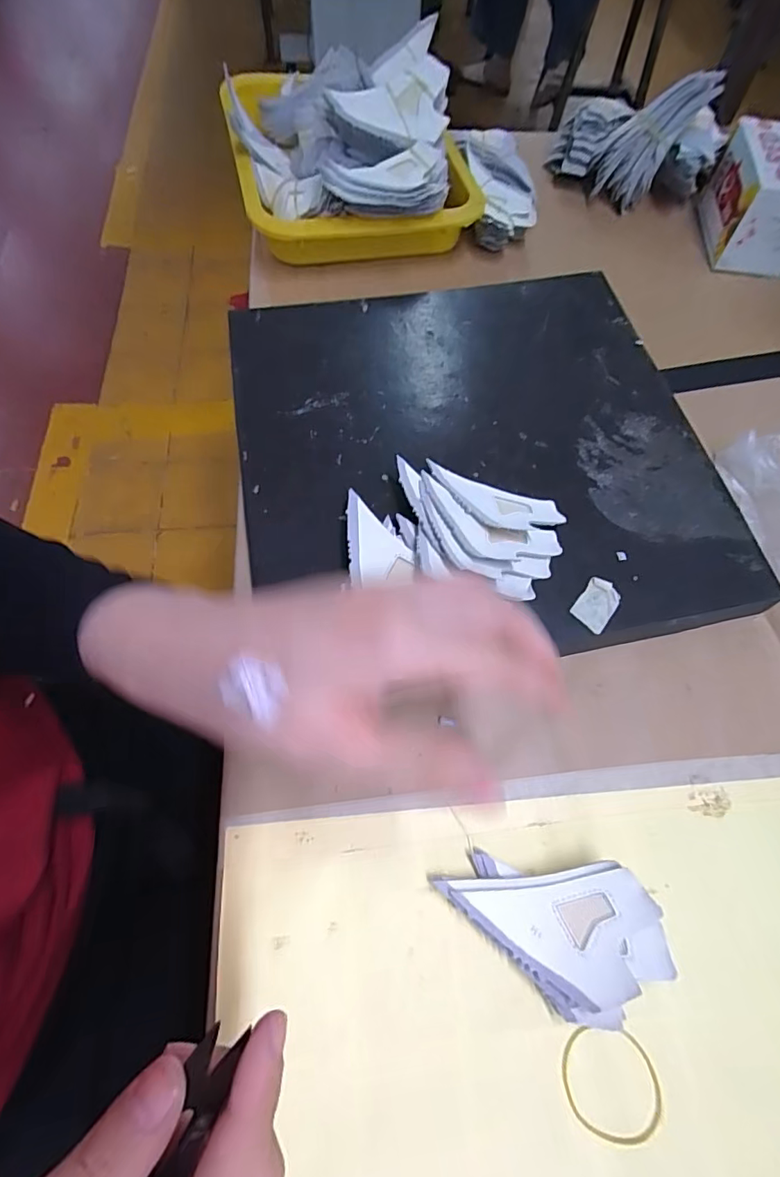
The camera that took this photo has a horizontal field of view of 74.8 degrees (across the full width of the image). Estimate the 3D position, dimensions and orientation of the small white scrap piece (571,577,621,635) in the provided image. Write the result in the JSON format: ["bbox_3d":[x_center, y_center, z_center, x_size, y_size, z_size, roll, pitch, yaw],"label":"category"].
[{"bbox_3d":[0.119,0.009,0.293,0.020,0.004,0.031,36,70,12],"label":"small white scrap piece"}]

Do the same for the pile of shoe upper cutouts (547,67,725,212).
[{"bbox_3d":[0.232,-0.407,0.465,0.142,0.075,0.061,7,67,0],"label":"pile of shoe upper cutouts"}]

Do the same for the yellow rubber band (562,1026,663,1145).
[{"bbox_3d":[0.095,0.213,0.218,0.040,0.004,0.037,1,67,-2],"label":"yellow rubber band"}]

